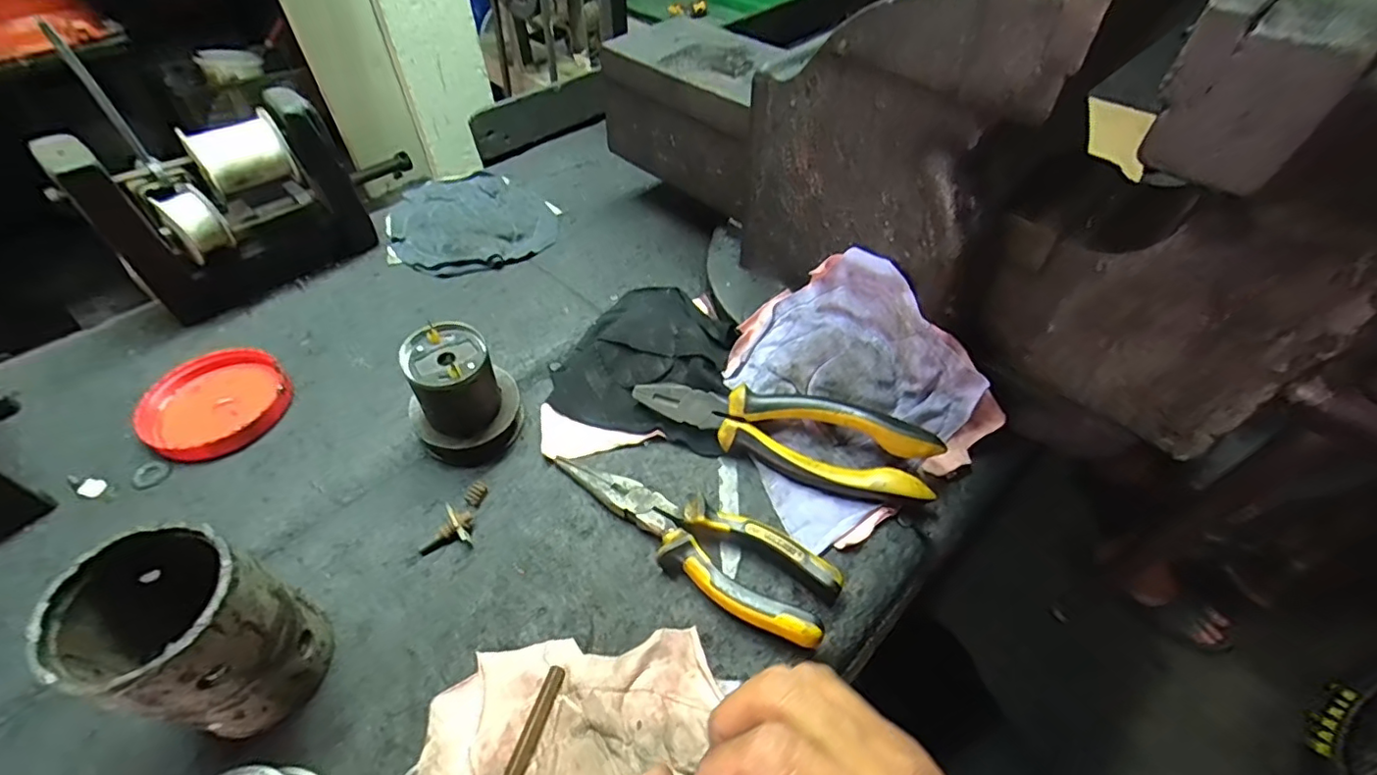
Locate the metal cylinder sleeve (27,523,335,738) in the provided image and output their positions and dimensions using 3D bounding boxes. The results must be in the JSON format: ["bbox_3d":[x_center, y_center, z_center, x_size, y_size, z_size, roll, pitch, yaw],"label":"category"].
[{"bbox_3d":[-0.224,0.118,0.272,0.070,0.108,0.069,18,53,13],"label":"metal cylinder sleeve"}]

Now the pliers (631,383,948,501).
[{"bbox_3d":[0.060,0.025,0.379,0.195,0.036,0.048,19,53,10],"label":"pliers"}]

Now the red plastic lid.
[{"bbox_3d":[-0.335,0.010,0.412,0.088,0.013,0.089,1,49,-1],"label":"red plastic lid"}]

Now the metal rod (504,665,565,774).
[{"bbox_3d":[-0.079,0.174,0.287,0.010,0.006,0.068,13,50,10],"label":"metal rod"}]

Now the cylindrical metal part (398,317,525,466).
[{"bbox_3d":[-0.152,0.005,0.384,0.070,0.077,0.056,-17,53,-15],"label":"cylindrical metal part"}]

